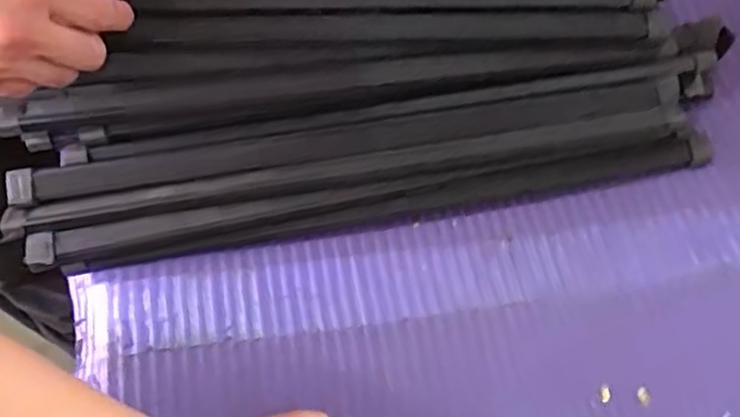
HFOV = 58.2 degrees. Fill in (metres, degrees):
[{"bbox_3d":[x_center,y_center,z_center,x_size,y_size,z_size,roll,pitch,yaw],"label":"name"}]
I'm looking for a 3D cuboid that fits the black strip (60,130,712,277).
[{"bbox_3d":[0.026,-0.001,0.450,0.434,0.022,0.016,-11,65,-7],"label":"black strip"}]

